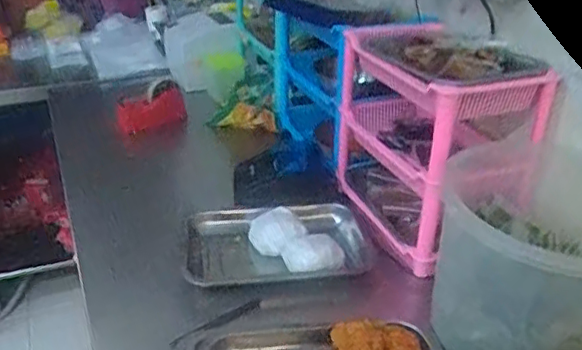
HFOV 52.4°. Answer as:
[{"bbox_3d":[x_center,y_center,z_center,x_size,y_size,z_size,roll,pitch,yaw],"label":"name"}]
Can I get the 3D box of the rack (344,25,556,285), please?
[{"bbox_3d":[0.220,-0.060,1.007,0.210,0.320,0.337,-16,34,-25],"label":"rack"}]

